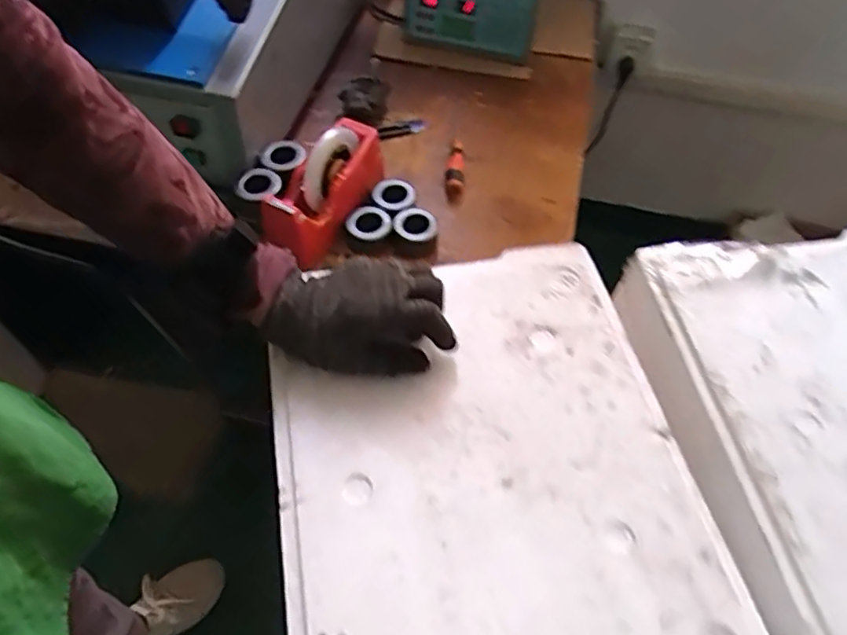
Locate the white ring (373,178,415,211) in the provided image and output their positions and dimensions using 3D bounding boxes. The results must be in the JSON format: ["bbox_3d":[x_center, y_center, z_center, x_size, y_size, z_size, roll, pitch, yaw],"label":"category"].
[{"bbox_3d":[-0.044,-0.173,0.869,0.056,0.010,0.066,-29,60,-20],"label":"white ring"}]

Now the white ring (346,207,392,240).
[{"bbox_3d":[-0.072,-0.125,0.833,0.053,0.014,0.056,39,63,22],"label":"white ring"}]

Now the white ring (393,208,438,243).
[{"bbox_3d":[-0.012,-0.124,0.839,0.059,0.007,0.054,1,55,-2],"label":"white ring"}]

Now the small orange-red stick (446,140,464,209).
[{"bbox_3d":[0.048,-0.221,0.927,0.027,0.032,0.122,4,54,1],"label":"small orange-red stick"}]

